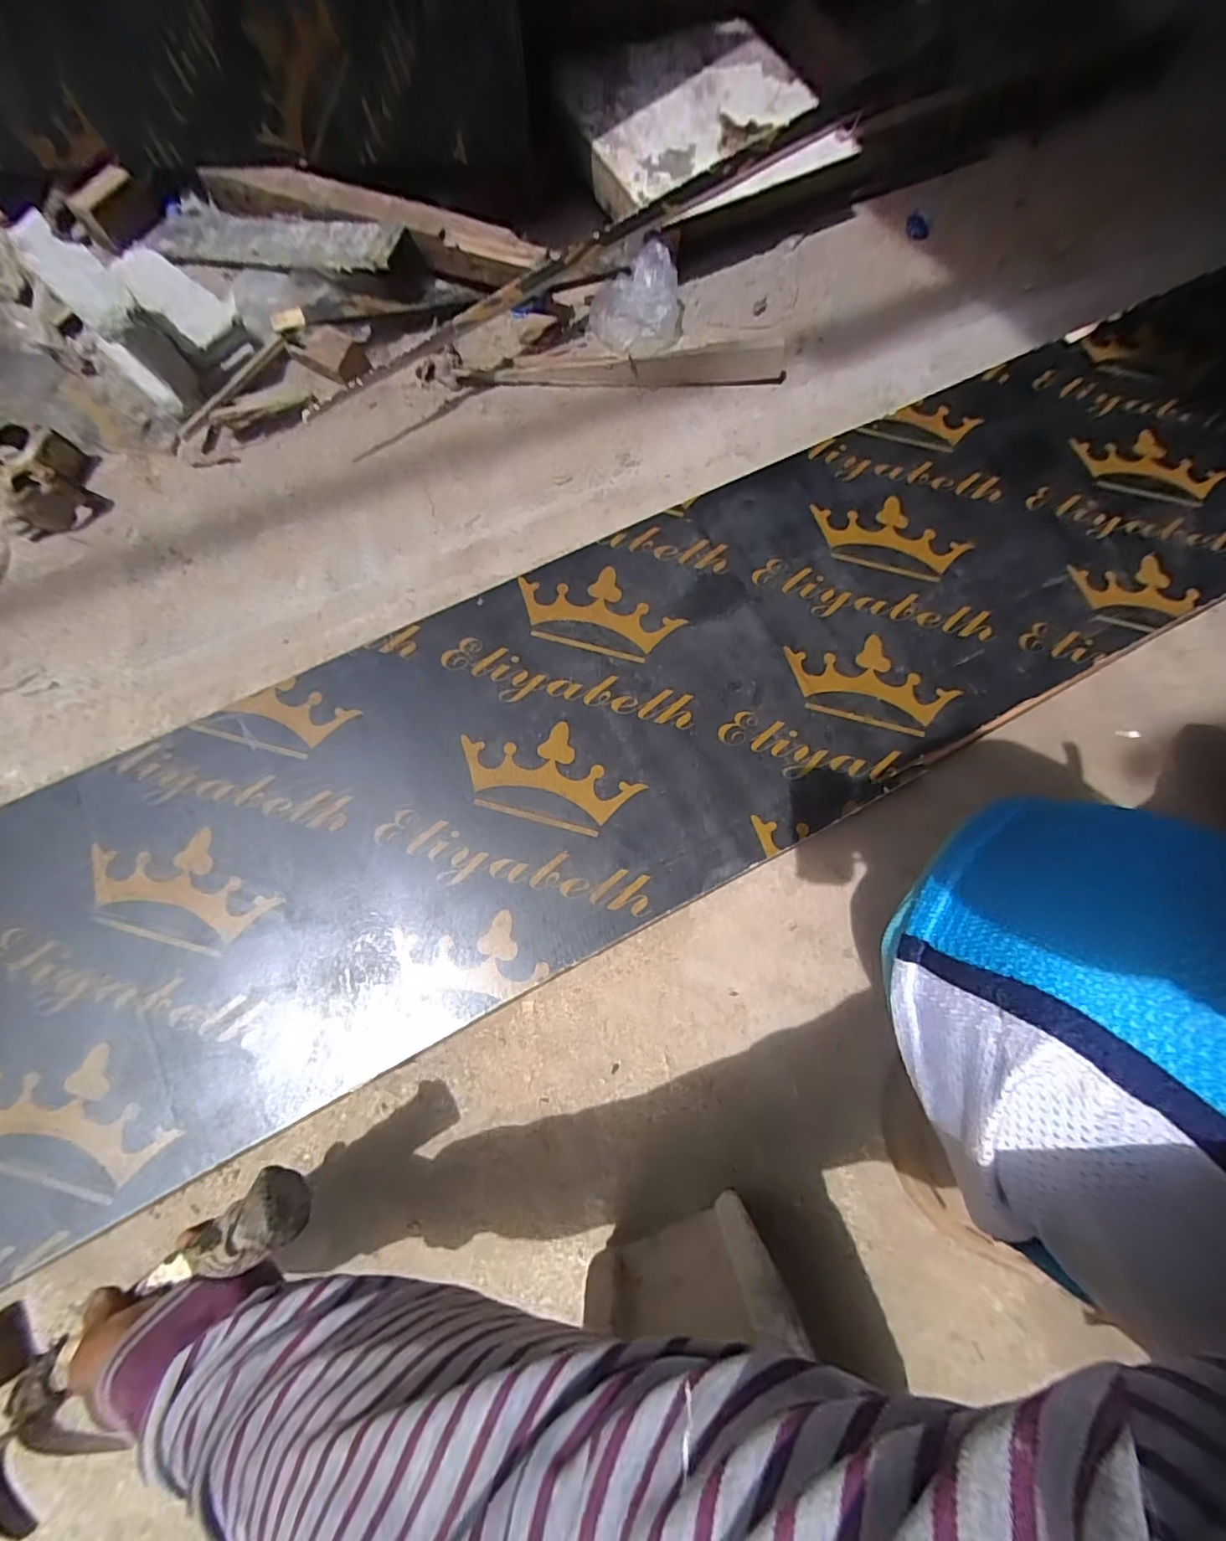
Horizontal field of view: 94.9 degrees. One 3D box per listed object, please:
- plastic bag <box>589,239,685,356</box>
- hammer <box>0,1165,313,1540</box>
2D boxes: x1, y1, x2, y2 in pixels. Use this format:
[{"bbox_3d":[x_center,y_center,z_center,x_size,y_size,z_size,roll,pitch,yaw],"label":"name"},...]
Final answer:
[{"bbox_3d":[0.034,-0.635,0.764,0.130,0.055,0.130,6,73,1],"label":"plastic bag"},{"bbox_3d":[-0.315,0.359,0.361,0.336,0.056,0.122,-39,76,12],"label":"hammer"}]

